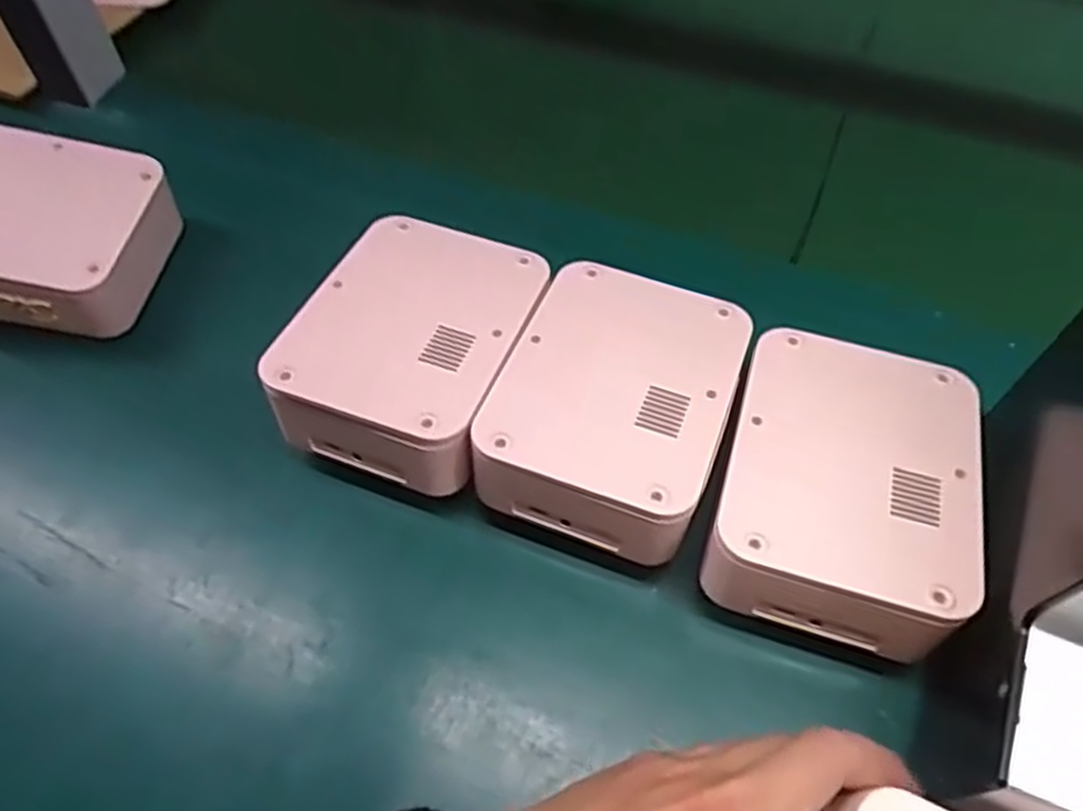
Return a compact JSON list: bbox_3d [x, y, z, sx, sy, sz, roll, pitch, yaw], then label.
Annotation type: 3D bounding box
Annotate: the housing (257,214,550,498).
[{"bbox_3d":[-0.059,-0.032,0.376,0.096,0.042,0.128,16,57,11],"label":"housing"}]

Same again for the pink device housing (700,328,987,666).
[{"bbox_3d":[0.129,0.031,0.334,0.097,0.036,0.128,16,57,11],"label":"pink device housing"}]

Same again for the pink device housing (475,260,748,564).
[{"bbox_3d":[0.035,-0.004,0.359,0.096,0.037,0.130,17,57,12],"label":"pink device housing"}]

